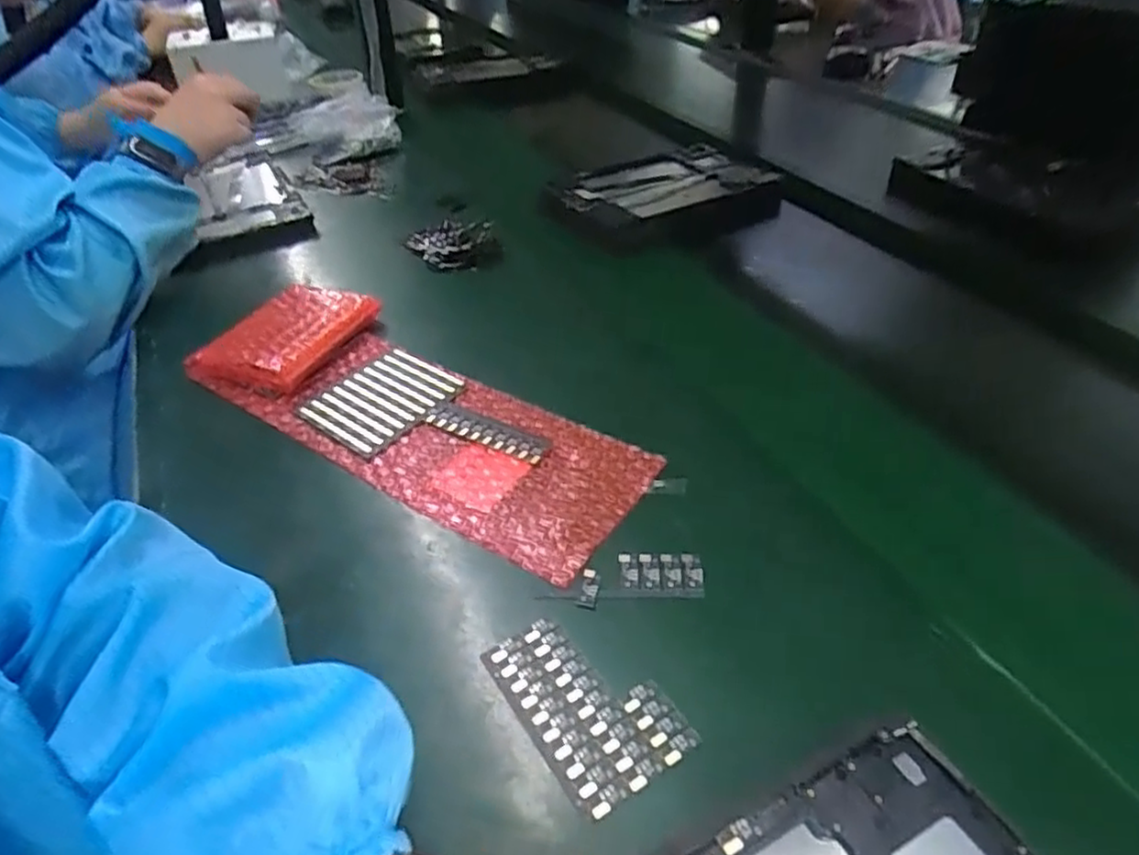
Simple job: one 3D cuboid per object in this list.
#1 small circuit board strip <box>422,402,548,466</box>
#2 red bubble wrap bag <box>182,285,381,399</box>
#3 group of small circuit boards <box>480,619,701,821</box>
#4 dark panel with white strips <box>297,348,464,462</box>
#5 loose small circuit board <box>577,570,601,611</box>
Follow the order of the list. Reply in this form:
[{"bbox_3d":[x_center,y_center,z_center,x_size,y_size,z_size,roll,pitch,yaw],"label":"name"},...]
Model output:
[{"bbox_3d":[-0.058,0.002,0.496,0.099,0.004,0.026,20,47,25],"label":"small circuit board strip"},{"bbox_3d":[-0.233,-0.079,0.591,0.098,0.025,0.128,14,43,18],"label":"red bubble wrap bag"},{"bbox_3d":[0.007,0.130,0.341,0.059,0.004,0.096,-27,46,-24],"label":"group of small circuit boards"},{"bbox_3d":[-0.141,-0.021,0.532,0.090,0.007,0.096,26,47,29],"label":"dark panel with white strips"},{"bbox_3d":[0.011,0.087,0.385,0.010,0.004,0.023,5,42,10],"label":"loose small circuit board"}]

